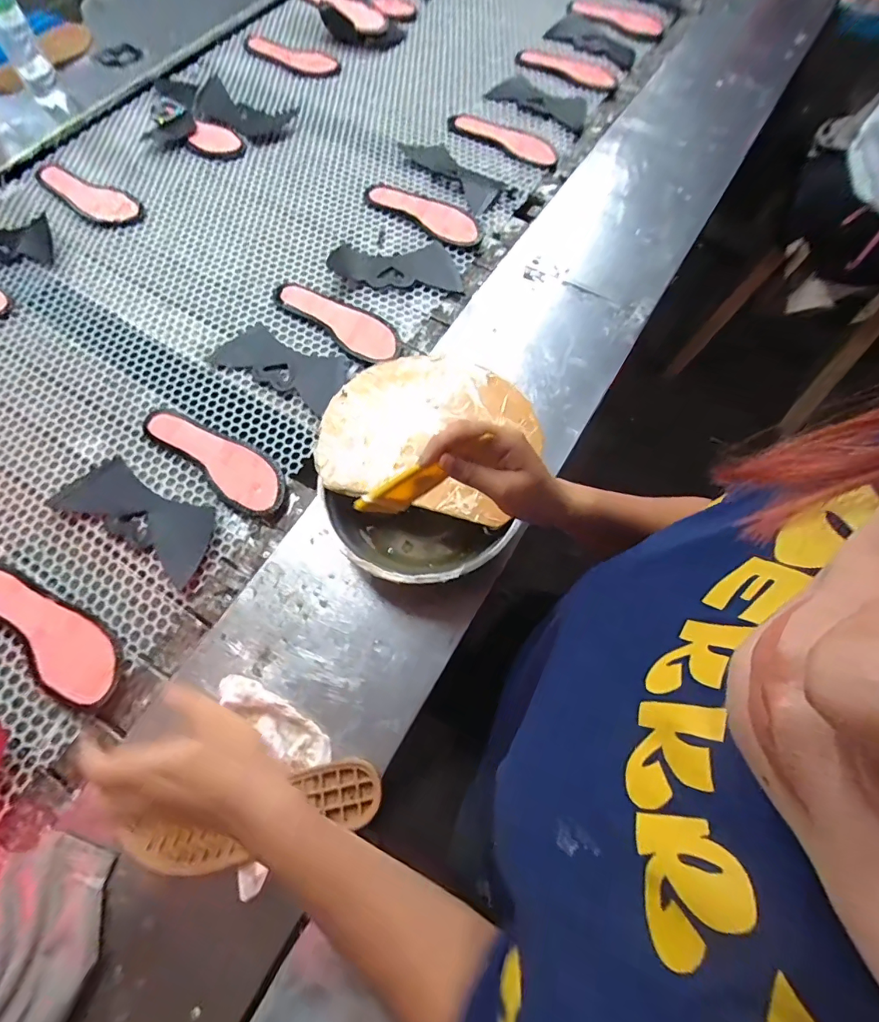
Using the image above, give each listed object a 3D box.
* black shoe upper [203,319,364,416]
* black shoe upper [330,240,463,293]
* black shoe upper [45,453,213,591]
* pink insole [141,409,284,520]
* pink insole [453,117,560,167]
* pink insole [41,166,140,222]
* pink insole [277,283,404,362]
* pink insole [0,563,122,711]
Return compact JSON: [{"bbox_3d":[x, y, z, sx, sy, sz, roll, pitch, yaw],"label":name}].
[{"bbox_3d":[-0.222,-0.213,0.661,0.201,0.021,0.095,27,69,9],"label":"black shoe upper"},{"bbox_3d":[-0.071,-0.395,0.740,0.213,0.014,0.092,3,67,0],"label":"black shoe upper"},{"bbox_3d":[-0.373,0.003,0.575,0.211,0.011,0.088,29,70,10],"label":"black shoe upper"},{"bbox_3d":[-0.293,-0.072,0.604,0.225,0.017,0.073,33,70,11],"label":"pink insole"},{"bbox_3d":[0.128,-0.704,0.865,0.219,0.014,0.081,39,72,13],"label":"pink insole"},{"bbox_3d":[-0.613,-0.553,0.796,0.218,0.010,0.063,34,70,12],"label":"pink insole"},{"bbox_3d":[-0.149,-0.290,0.688,0.231,0.028,0.074,37,71,13],"label":"pink insole"},{"bbox_3d":[-0.453,0.132,0.515,0.228,0.019,0.077,26,69,9],"label":"pink insole"}]

